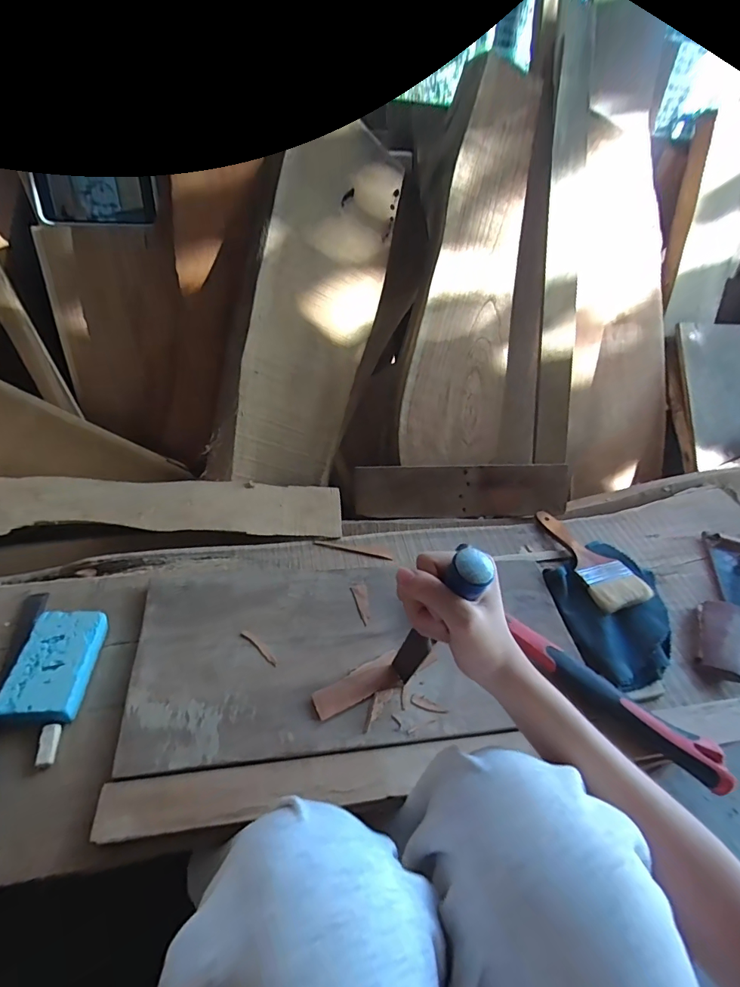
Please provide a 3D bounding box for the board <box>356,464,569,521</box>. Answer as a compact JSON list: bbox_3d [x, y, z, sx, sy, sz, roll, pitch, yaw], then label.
[{"bbox_3d":[0.154,-0.001,0.703,0.348,0.089,0.030,-2,13,-7],"label":"board"}]

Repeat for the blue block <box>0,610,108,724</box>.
[{"bbox_3d":[-0.300,0.162,0.417,0.060,0.023,0.099,2,40,-7],"label":"blue block"}]

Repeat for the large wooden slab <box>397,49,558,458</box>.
[{"bbox_3d":[0.184,-0.321,0.663,0.220,0.549,0.034,6,11,-2],"label":"large wooden slab"}]

